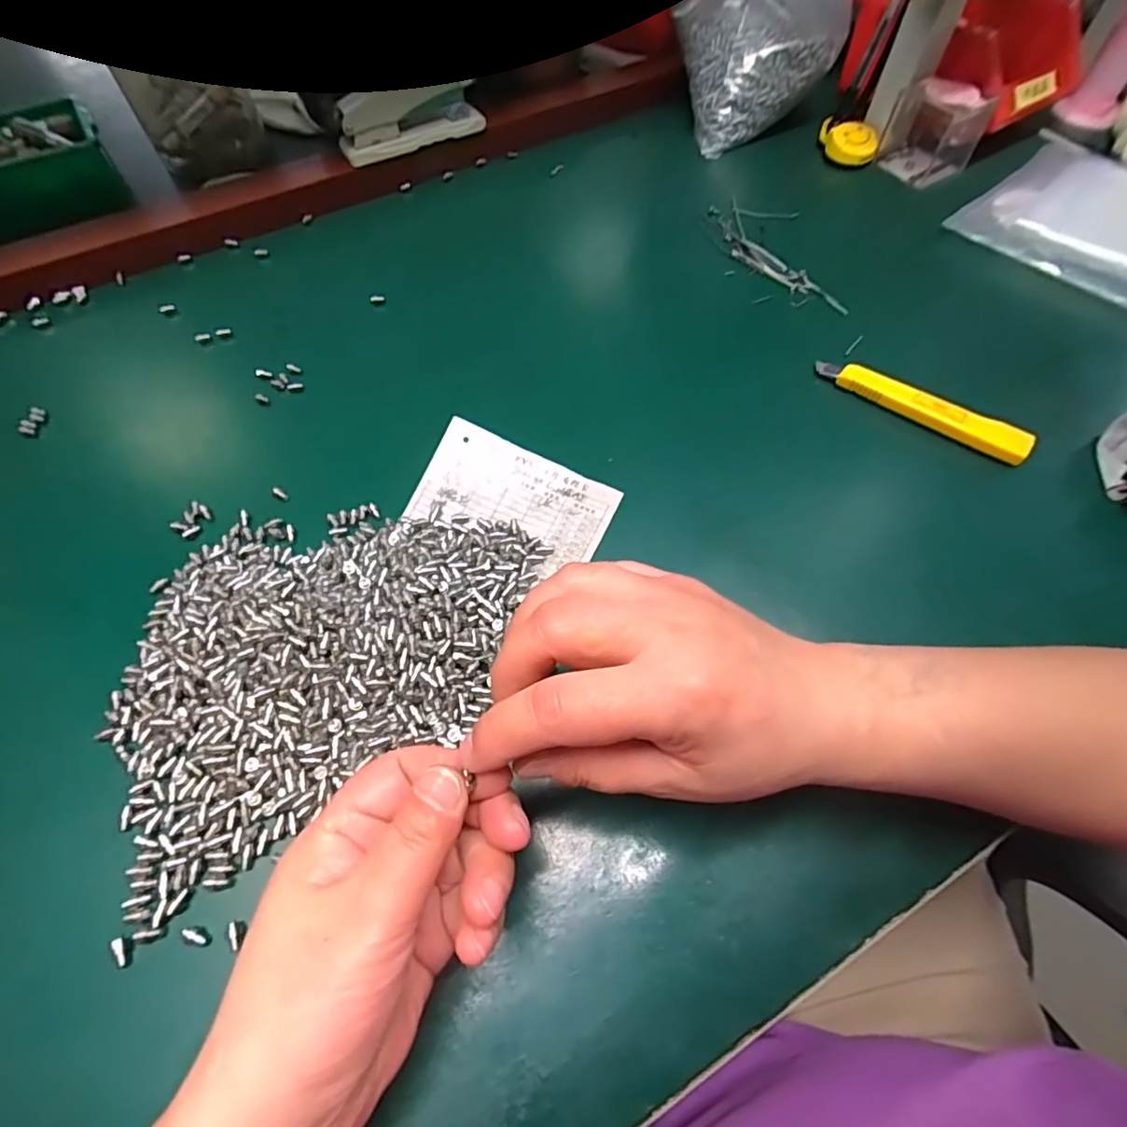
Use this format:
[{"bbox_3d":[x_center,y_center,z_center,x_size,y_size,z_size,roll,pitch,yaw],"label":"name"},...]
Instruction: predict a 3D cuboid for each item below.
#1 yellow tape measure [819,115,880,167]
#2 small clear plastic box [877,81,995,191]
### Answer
[{"bbox_3d":[0.260,-0.383,0.515,0.038,0.022,0.053,-5,60,-4],"label":"yellow tape measure"},{"bbox_3d":[0.320,-0.375,0.493,0.061,0.060,0.063,-26,64,-15],"label":"small clear plastic box"}]

